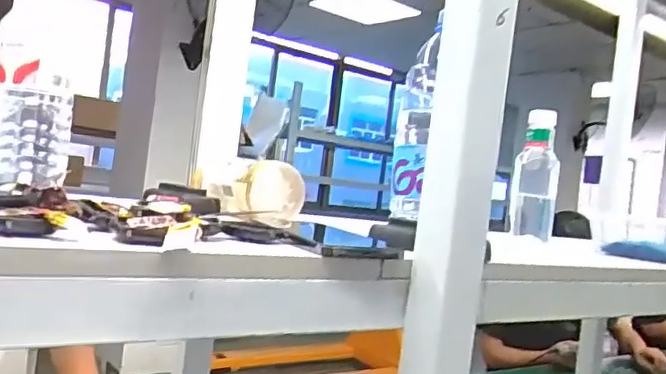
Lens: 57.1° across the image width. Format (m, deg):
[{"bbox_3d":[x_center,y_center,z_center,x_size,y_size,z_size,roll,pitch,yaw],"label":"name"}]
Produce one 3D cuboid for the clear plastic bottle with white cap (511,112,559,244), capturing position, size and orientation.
[{"bbox_3d":[0.315,-0.021,0.946,0.066,0.187,0.069,8,1,16],"label":"clear plastic bottle with white cap"}]

